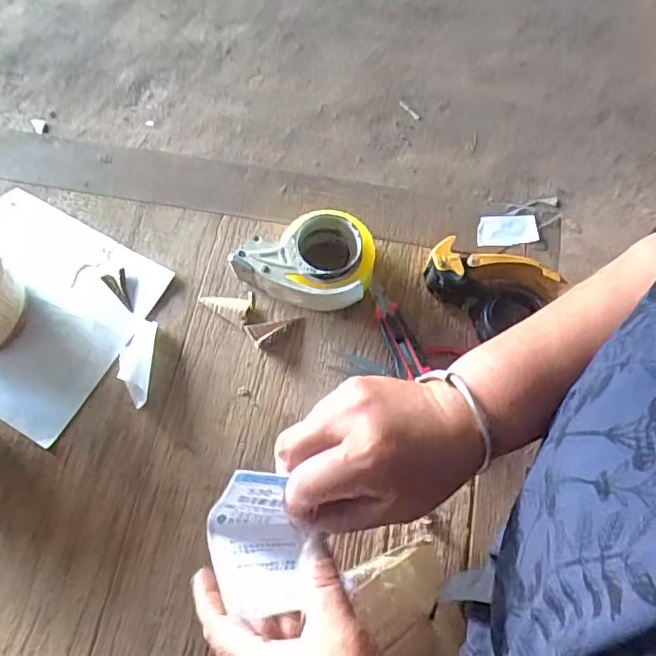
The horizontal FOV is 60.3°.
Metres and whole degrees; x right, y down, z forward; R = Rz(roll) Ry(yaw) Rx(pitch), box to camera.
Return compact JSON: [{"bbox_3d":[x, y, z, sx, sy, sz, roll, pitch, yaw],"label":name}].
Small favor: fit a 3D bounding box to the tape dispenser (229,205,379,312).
[{"bbox_3d":[-0.023,-0.089,0.706,0.164,0.069,0.118,20,71,4],"label":"tape dispenser"}]

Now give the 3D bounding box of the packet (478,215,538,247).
[{"bbox_3d":[0.247,-0.136,0.778,0.081,0.009,0.041,-4,89,2],"label":"packet"}]

